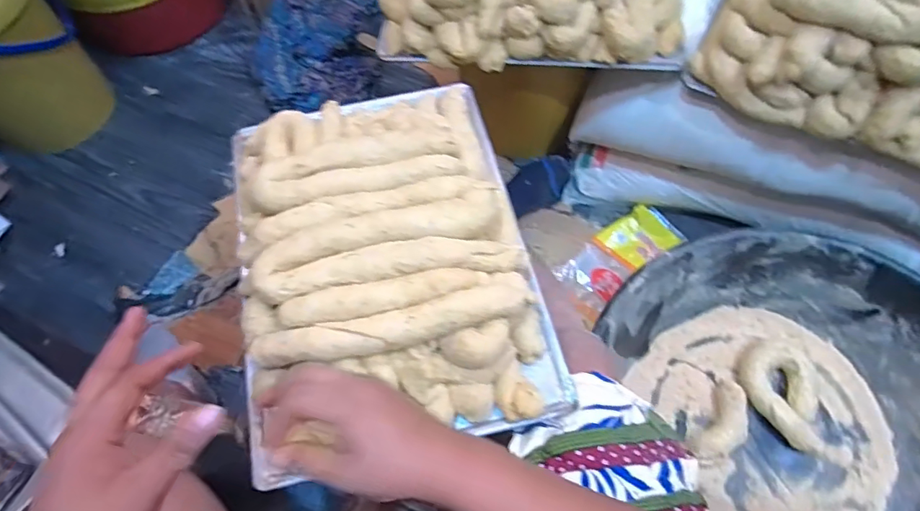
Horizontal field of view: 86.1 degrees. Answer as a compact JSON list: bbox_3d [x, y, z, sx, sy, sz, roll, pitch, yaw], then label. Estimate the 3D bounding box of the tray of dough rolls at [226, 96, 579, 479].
[{"bbox_3d":[-0.084,-0.018,0.533,0.307,0.101,0.410,-14,64,-4],"label":"tray of dough rolls"}]

